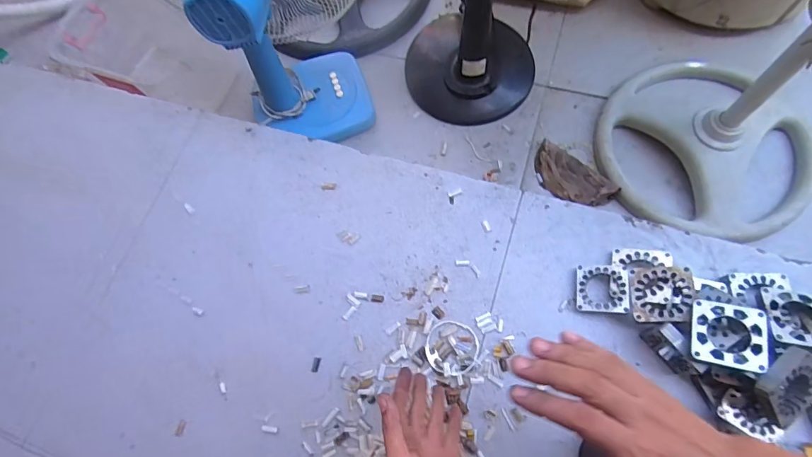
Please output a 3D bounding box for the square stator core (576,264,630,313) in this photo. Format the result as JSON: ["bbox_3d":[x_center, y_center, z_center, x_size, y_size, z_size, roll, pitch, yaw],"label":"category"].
[{"bbox_3d":[0.276,0.084,0.609,0.066,0.017,0.070,-4,68,28],"label":"square stator core"}]

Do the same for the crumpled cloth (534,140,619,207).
[{"bbox_3d":[0.335,-0.108,0.888,0.093,0.037,0.182,-39,72,-8],"label":"crumpled cloth"}]

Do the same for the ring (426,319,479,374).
[{"bbox_3d":[0.066,0.169,0.614,0.076,0.009,0.075,-2,71,6],"label":"ring"}]

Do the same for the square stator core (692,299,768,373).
[{"bbox_3d":[0.386,0.126,0.517,0.073,0.011,0.077,7,63,24],"label":"square stator core"}]

